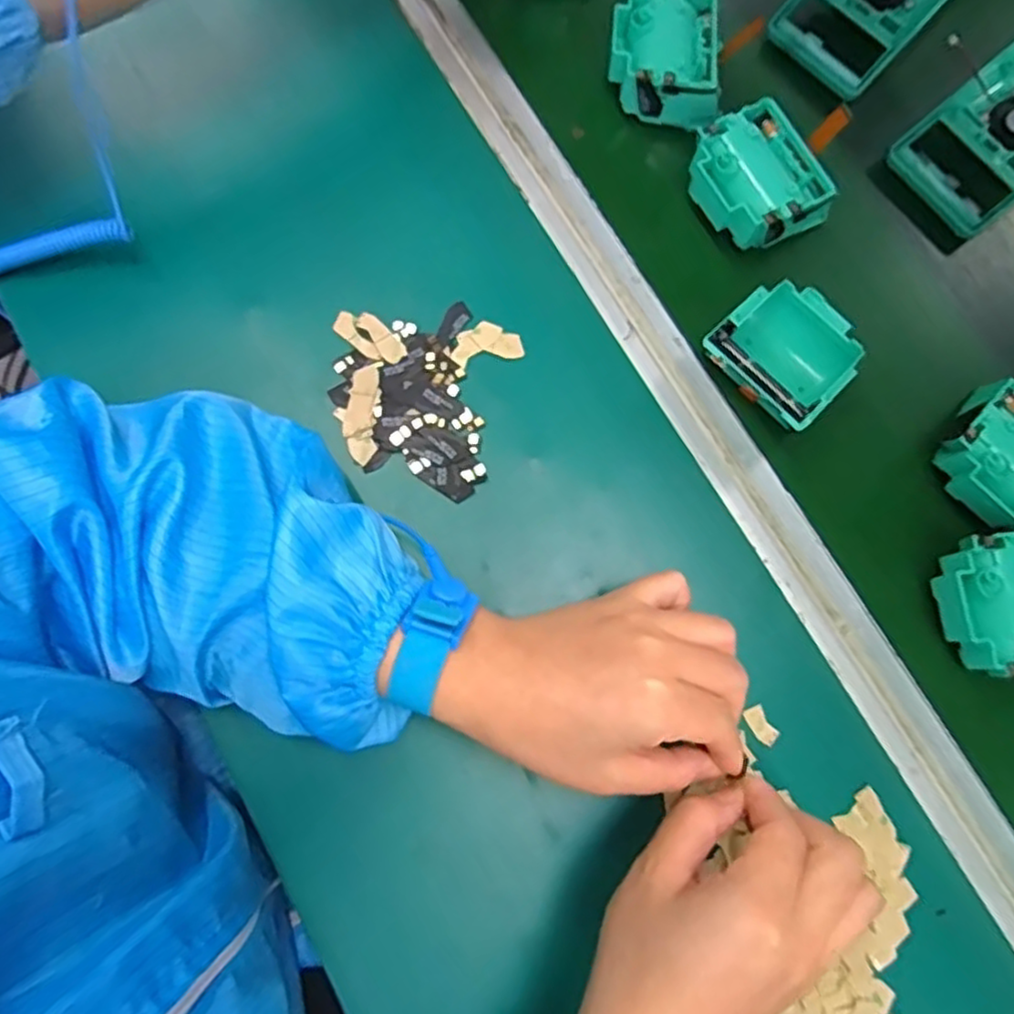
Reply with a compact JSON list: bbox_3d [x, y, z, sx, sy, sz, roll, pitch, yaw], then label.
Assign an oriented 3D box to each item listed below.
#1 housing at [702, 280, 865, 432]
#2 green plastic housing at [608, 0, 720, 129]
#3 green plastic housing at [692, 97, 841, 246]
[{"bbox_3d":[0.159,-0.085,0.400,0.077,0.040,0.076,-42,82,-9],"label":"housing"},{"bbox_3d":[0.098,-0.285,0.442,0.068,0.046,0.082,5,78,0],"label":"green plastic housing"},{"bbox_3d":[0.150,-0.196,0.430,0.068,0.047,0.076,-29,80,-7],"label":"green plastic housing"}]

